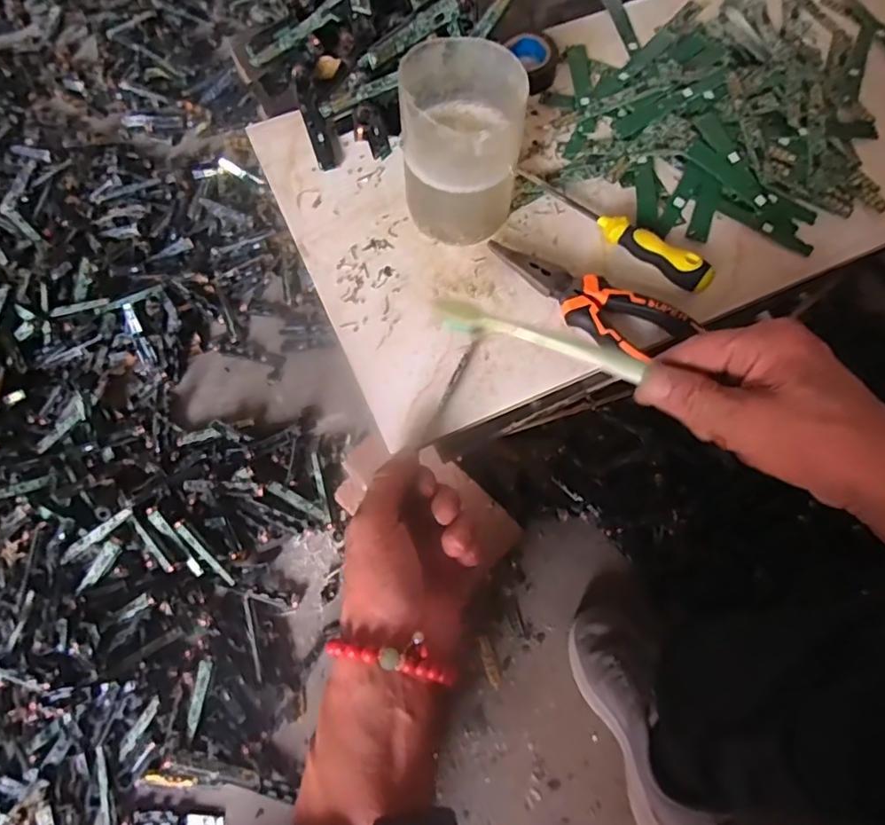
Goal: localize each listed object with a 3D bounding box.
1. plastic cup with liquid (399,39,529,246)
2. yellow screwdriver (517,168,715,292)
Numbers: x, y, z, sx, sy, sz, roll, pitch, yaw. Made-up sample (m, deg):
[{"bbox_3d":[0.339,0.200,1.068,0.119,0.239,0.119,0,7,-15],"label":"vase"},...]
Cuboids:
[{"bbox_3d":[0.012,-0.172,0.376,0.076,0.093,0.080,0,68,-1],"label":"plastic cup with liquid"},{"bbox_3d":[0.119,-0.131,0.402,0.151,0.023,0.018,37,72,13],"label":"yellow screwdriver"}]

